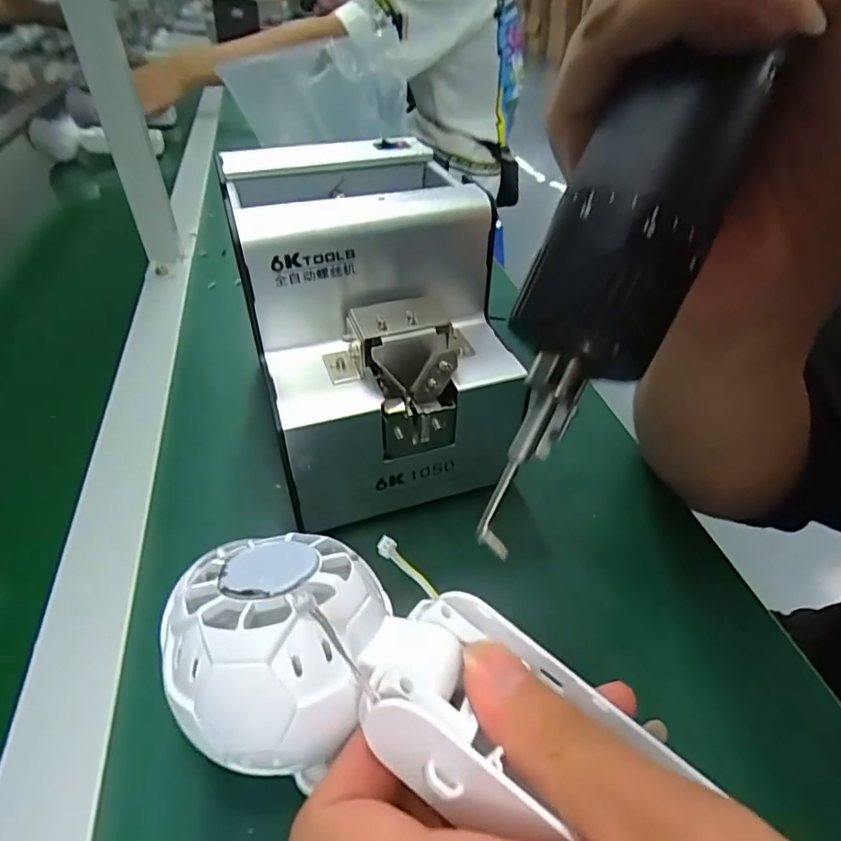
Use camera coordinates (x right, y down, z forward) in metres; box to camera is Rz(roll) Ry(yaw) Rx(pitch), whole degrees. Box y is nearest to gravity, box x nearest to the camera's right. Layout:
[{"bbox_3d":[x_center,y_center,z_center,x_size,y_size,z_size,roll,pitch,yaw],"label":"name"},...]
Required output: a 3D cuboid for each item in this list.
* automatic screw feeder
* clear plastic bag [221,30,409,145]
[{"bbox_3d":[-0.030,-0.058,0.313,0.125,0.143,0.177,-13,42,-14],"label":"automatic screw feeder"},{"bbox_3d":[-0.095,-0.308,0.519,0.158,0.026,0.153,-7,-1,1],"label":"clear plastic bag"}]

